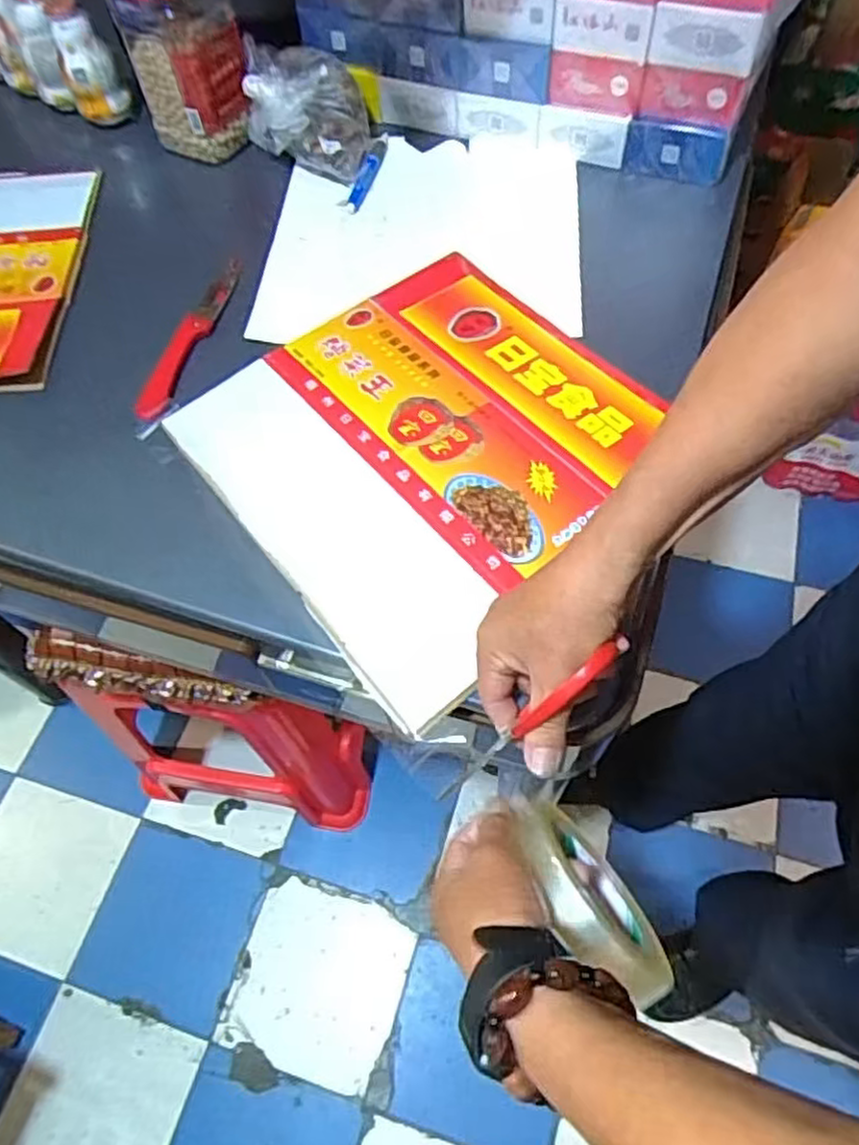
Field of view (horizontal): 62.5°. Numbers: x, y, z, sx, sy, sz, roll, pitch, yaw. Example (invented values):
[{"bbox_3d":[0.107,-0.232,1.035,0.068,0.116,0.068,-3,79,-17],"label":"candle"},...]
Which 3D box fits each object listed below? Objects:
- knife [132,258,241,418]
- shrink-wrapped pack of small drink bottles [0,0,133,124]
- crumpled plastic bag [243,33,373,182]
[{"bbox_3d":[-0.208,-0.216,0.630,0.033,0.010,0.203,13,63,10],"label":"knife"},{"bbox_3d":[-0.446,-0.598,0.802,0.247,0.095,0.059,32,68,18],"label":"shrink-wrapped pack of small drink bottles"},{"bbox_3d":[-0.127,-0.482,0.747,0.126,0.074,0.150,-14,62,-4],"label":"crumpled plastic bag"}]

